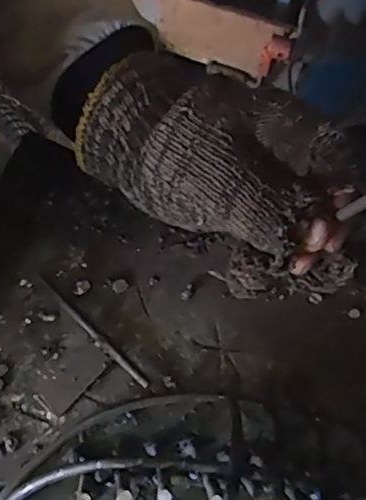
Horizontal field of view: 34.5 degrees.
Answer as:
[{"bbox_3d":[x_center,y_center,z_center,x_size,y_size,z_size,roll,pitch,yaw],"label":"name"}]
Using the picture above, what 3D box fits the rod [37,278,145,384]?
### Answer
[{"bbox_3d":[-0.051,0.045,0.323,0.083,0.006,0.005,42,71,14],"label":"rod"}]

